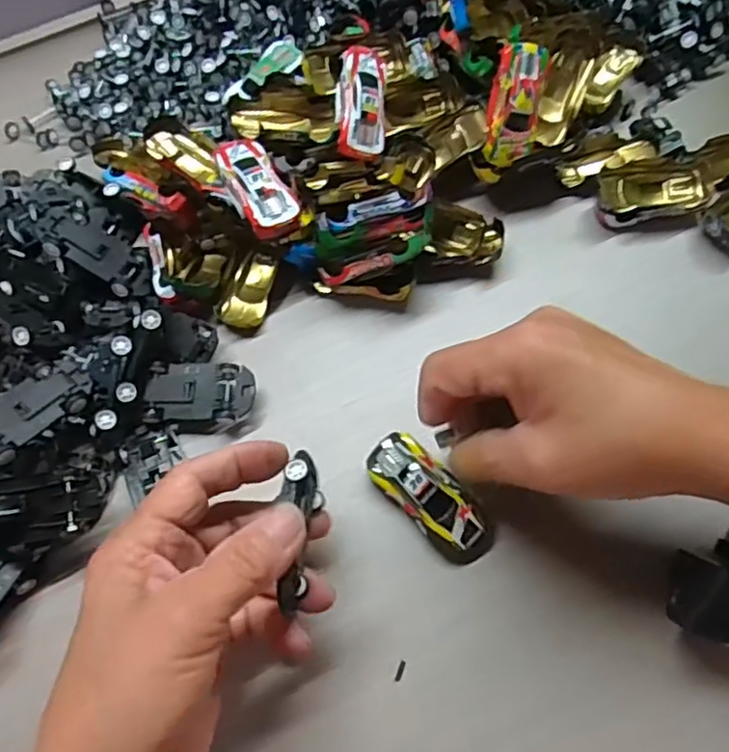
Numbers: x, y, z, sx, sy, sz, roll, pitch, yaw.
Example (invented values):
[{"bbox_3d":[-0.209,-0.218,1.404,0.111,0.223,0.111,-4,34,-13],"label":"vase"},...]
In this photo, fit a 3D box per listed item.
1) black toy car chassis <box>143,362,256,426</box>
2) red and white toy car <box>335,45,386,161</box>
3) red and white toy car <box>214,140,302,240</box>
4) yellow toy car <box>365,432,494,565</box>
[{"bbox_3d":[-0.084,0.011,0.331,0.054,0.018,0.030,2,63,4],"label":"black toy car chassis"},{"bbox_3d":[-0.002,-0.157,0.366,0.028,0.017,0.062,2,87,3],"label":"red and white toy car"},{"bbox_3d":[-0.058,-0.102,0.343,0.029,0.016,0.060,-29,65,-12],"label":"red and white toy car"},{"bbox_3d":[0.030,0.056,0.299,0.027,0.017,0.068,-39,67,-16],"label":"yellow toy car"}]

